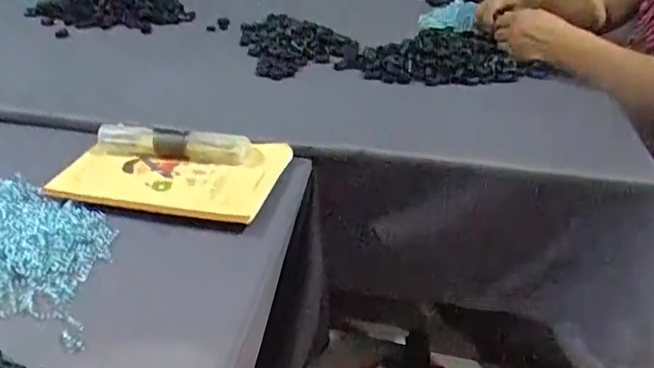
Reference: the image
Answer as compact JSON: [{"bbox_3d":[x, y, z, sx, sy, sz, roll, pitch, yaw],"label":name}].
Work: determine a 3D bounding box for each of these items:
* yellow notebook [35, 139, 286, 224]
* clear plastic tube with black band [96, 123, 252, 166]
[{"bbox_3d":[-0.153,-0.013,0.562,0.208,0.013,0.139,8,33,9],"label":"yellow notebook"},{"bbox_3d":[-0.159,-0.043,0.580,0.153,0.029,0.031,8,33,8],"label":"clear plastic tube with black band"}]

